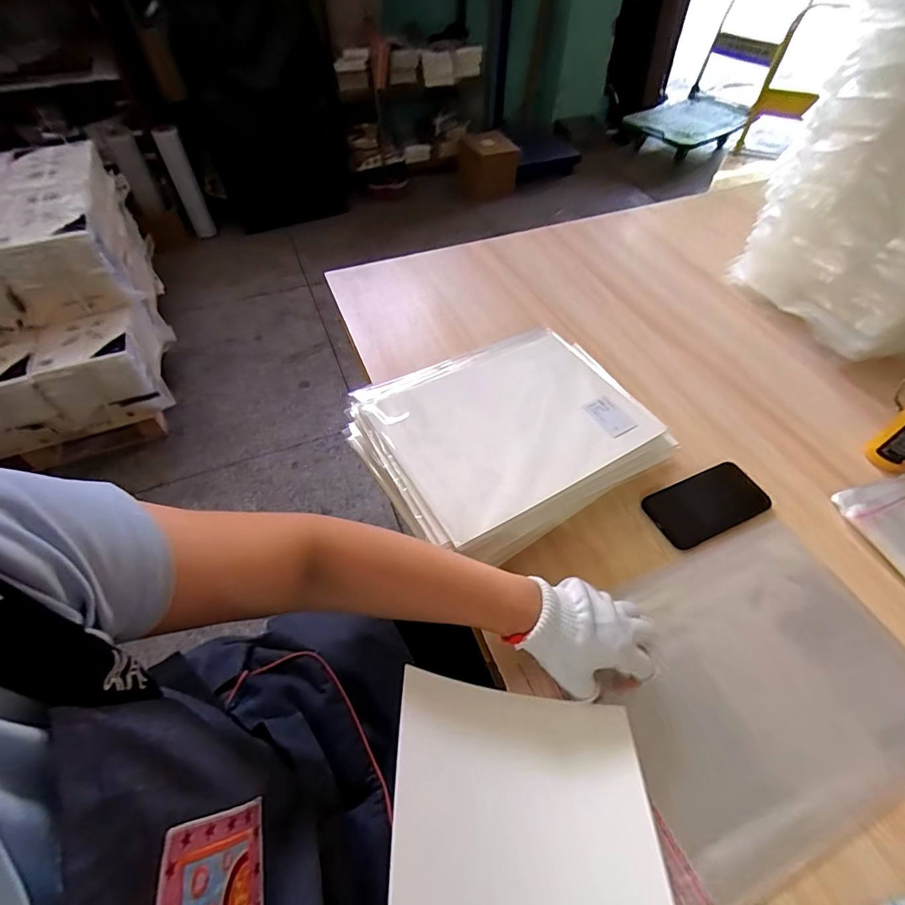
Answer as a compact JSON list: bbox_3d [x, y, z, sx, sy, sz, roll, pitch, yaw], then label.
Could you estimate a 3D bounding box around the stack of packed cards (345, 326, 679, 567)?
[{"bbox_3d":[0.066,-0.028,0.585,0.338,0.083,0.254,-25,57,-18],"label":"stack of packed cards"}]

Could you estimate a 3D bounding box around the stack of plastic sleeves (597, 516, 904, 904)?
[{"bbox_3d":[0.288,0.221,0.458,0.319,0.014,0.248,-21,58,-11],"label":"stack of plastic sleeves"}]

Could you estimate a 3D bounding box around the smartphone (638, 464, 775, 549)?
[{"bbox_3d":[0.319,0.064,0.590,0.147,0.005,0.077,-22,61,-10],"label":"smartphone"}]

